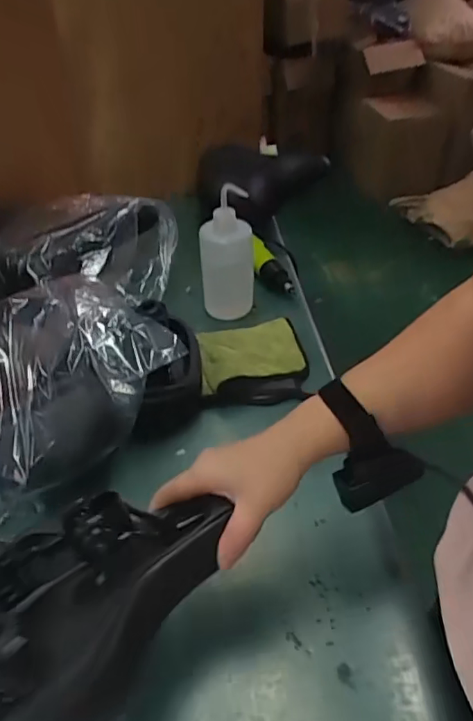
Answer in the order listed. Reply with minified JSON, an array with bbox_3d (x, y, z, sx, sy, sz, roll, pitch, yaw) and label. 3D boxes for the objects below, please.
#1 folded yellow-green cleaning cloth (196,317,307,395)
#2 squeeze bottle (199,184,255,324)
[{"bbox_3d":[0.016,-0.012,0.762,0.146,0.014,0.113,-9,48,-11],"label":"folded yellow-green cleaning cloth"},{"bbox_3d":[-0.013,-0.159,0.799,0.080,0.179,0.094,0,42,3],"label":"squeeze bottle"}]

